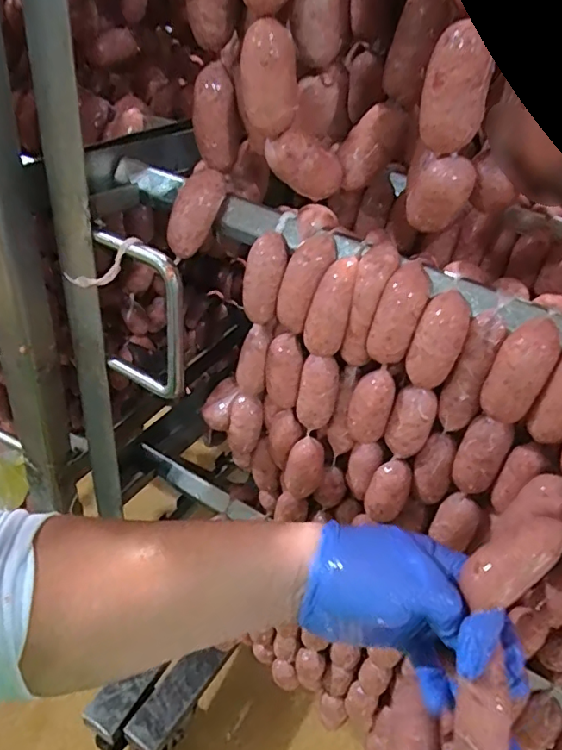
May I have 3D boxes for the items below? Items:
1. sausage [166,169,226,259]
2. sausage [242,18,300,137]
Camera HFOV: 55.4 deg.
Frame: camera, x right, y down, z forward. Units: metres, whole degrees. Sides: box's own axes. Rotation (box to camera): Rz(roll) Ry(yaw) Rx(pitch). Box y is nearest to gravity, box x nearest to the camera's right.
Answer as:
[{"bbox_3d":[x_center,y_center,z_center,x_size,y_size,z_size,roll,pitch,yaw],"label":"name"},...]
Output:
[{"bbox_3d":[-0.065,-0.121,0.398,0.028,0.065,0.027,36,16,30],"label":"sausage"},{"bbox_3d":[-0.006,-0.167,0.304,0.024,0.055,0.025,30,44,24],"label":"sausage"}]

